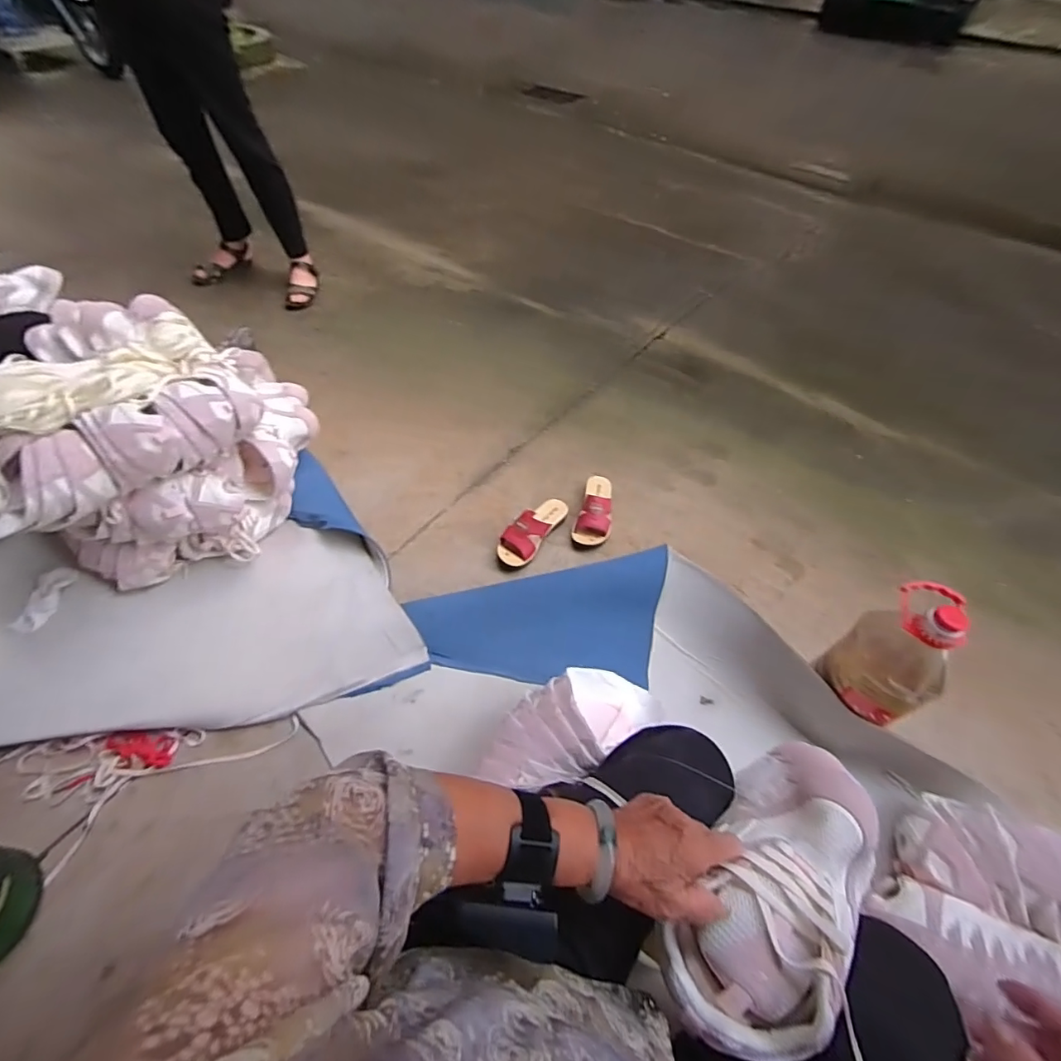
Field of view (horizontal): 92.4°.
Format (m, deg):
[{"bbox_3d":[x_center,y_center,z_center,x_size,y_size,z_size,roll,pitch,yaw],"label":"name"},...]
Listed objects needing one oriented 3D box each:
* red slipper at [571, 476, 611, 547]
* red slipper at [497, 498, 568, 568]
[{"bbox_3d":[0.167,-0.068,1.238,0.089,0.067,0.222,16,54,9],"label":"red slipper"},{"bbox_3d":[0.006,-0.006,1.180,0.076,0.069,0.219,30,57,18],"label":"red slipper"}]

